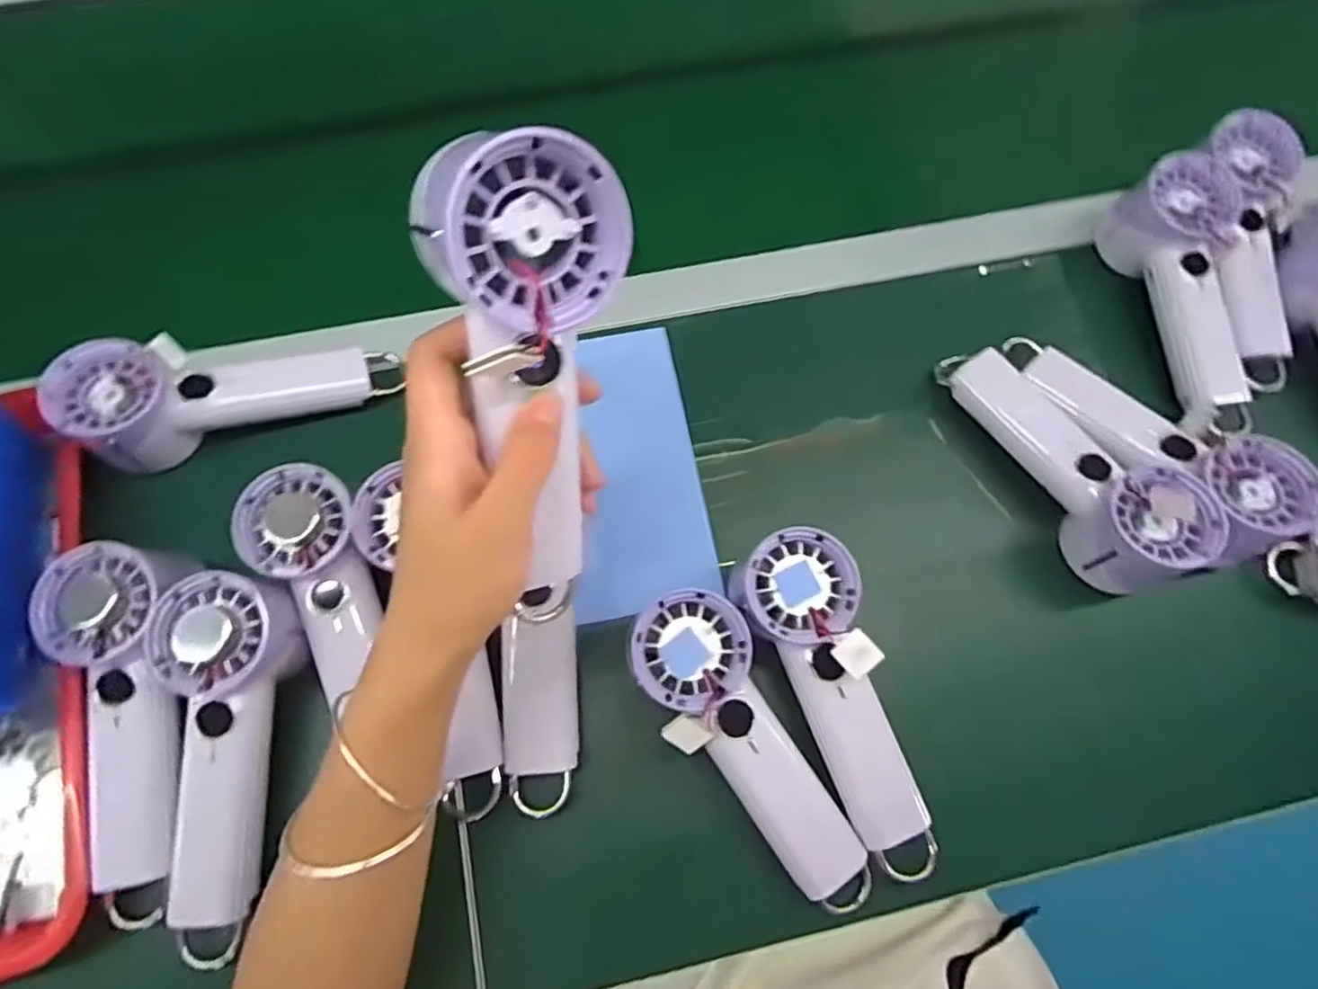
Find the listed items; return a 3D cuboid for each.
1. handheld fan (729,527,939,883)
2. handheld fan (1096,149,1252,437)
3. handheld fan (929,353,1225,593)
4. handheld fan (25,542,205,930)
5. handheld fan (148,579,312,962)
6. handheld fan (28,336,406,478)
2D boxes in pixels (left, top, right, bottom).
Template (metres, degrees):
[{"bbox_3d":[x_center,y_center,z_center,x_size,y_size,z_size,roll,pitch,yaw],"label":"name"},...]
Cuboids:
[{"bbox_3d":[0.103,0.115,0.378,0.069,0.041,0.198,-22,90,-9],"label":"handheld fan"},{"bbox_3d":[0.377,-0.142,0.488,0.077,0.067,0.199,-8,84,-4],"label":"handheld fan"},{"bbox_3d":[0.268,-0.028,0.438,0.065,0.051,0.185,-26,72,-10],"label":"handheld fan"},{"bbox_3d":[-0.293,0.130,0.385,0.064,0.051,0.204,-10,86,-4],"label":"handheld fan"},{"bbox_3d":[-0.237,0.145,0.374,0.060,0.043,0.198,-2,83,-2],"label":"handheld fan"},{"bbox_3d":[-0.290,-0.067,0.457,0.185,0.063,0.068,-14,69,-29],"label":"handheld fan"}]

